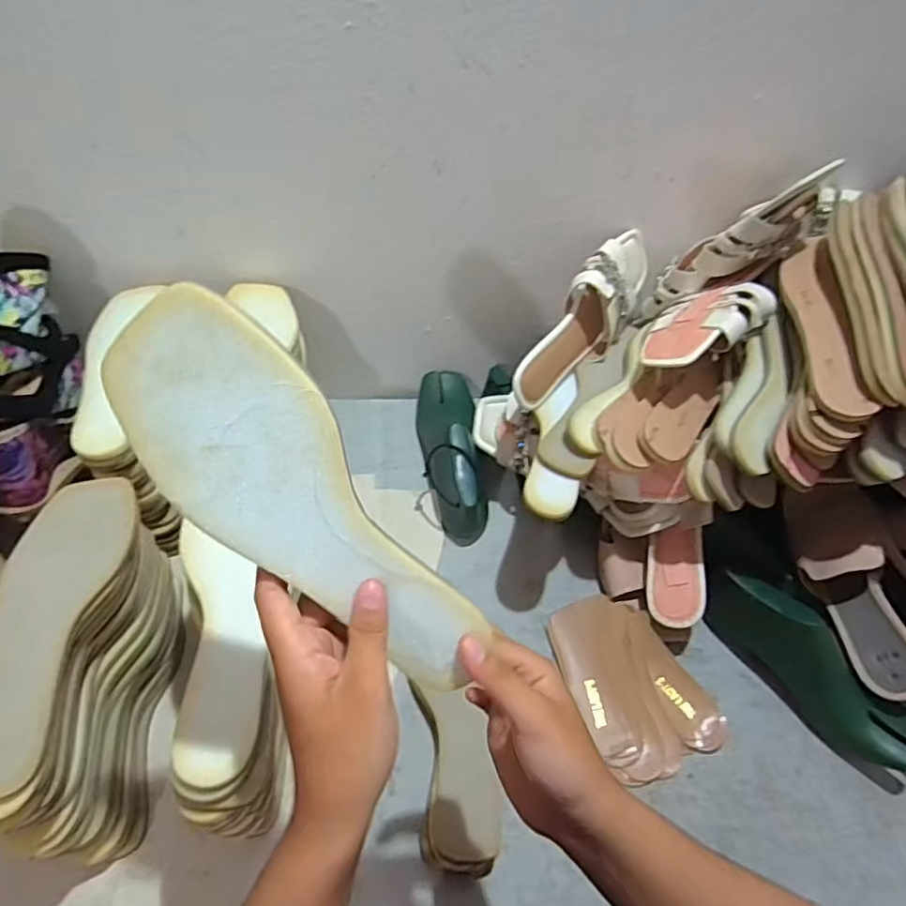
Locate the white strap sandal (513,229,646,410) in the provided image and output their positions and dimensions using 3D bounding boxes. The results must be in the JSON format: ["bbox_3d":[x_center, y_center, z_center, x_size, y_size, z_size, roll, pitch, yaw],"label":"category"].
[{"bbox_3d":[0.142,-0.150,0.689,0.062,0.091,0.242,27,75,45],"label":"white strap sandal"}]

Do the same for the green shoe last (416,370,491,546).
[{"bbox_3d":[0.000,-0.010,0.783,0.079,0.086,0.238,-3,52,-7],"label":"green shoe last"}]

